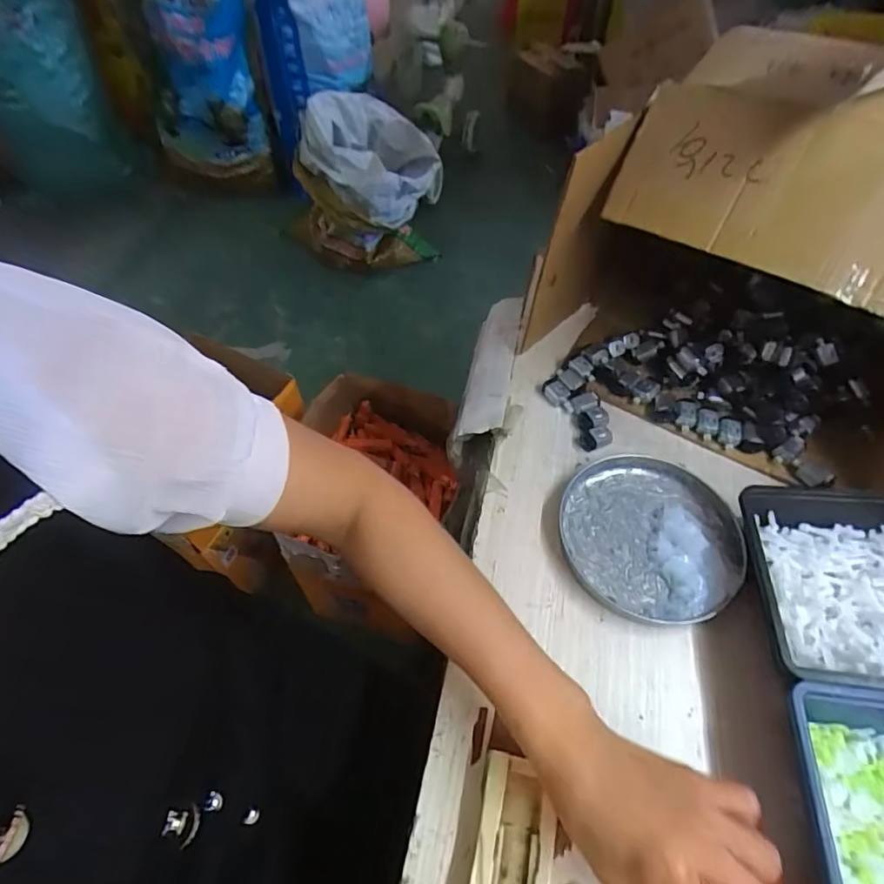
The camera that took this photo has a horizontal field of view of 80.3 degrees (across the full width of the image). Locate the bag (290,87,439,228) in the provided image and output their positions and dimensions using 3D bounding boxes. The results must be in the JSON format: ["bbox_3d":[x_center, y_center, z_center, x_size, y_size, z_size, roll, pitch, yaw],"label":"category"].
[{"bbox_3d":[-0.201,-0.794,1.503,0.374,0.256,0.375,5,55,4],"label":"bag"}]

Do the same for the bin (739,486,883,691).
[{"bbox_3d":[0.313,0.105,0.367,0.174,0.058,0.147,5,55,4],"label":"bin"}]

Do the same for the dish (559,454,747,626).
[{"bbox_3d":[0.171,0.075,0.433,0.134,0.022,0.143,0,55,0],"label":"dish"}]

